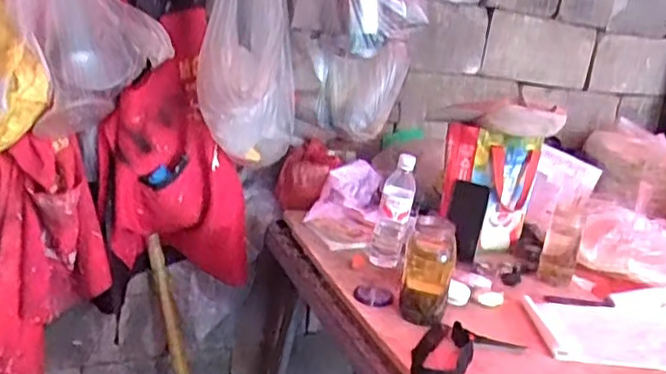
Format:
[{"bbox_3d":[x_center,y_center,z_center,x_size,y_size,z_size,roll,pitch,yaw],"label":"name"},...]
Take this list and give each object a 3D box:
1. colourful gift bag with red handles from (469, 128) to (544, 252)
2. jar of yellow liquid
[{"bbox_3d":[0.378,0.012,1.454,0.153,0.257,0.057,2,18,-15],"label":"colourful gift bag with red handles"},{"bbox_3d":[0.163,0.142,1.134,0.086,0.166,0.077,10,18,10],"label":"jar of yellow liquid"}]

